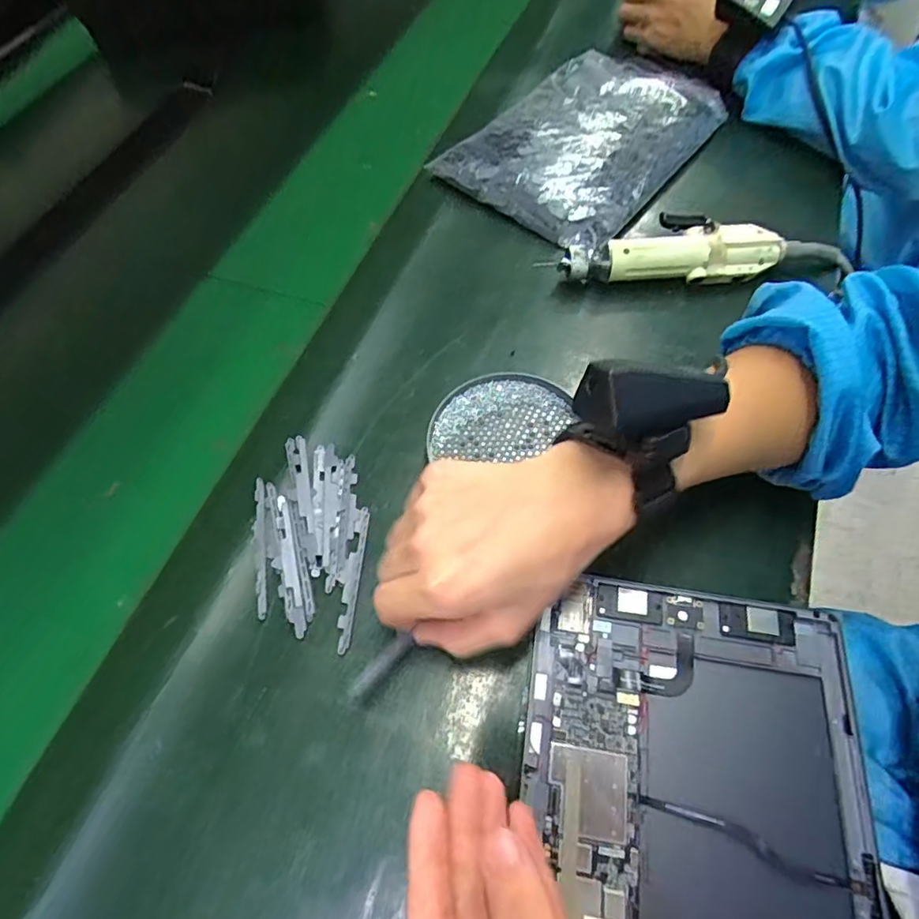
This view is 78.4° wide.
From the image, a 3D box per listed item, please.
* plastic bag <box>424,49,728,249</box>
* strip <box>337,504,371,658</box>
[{"bbox_3d":[0.133,-0.316,0.550,0.177,0.044,0.284,40,69,22],"label":"plastic bag"},{"bbox_3d":[-0.070,0.074,0.361,0.013,0.004,0.093,2,60,4],"label":"strip"}]

